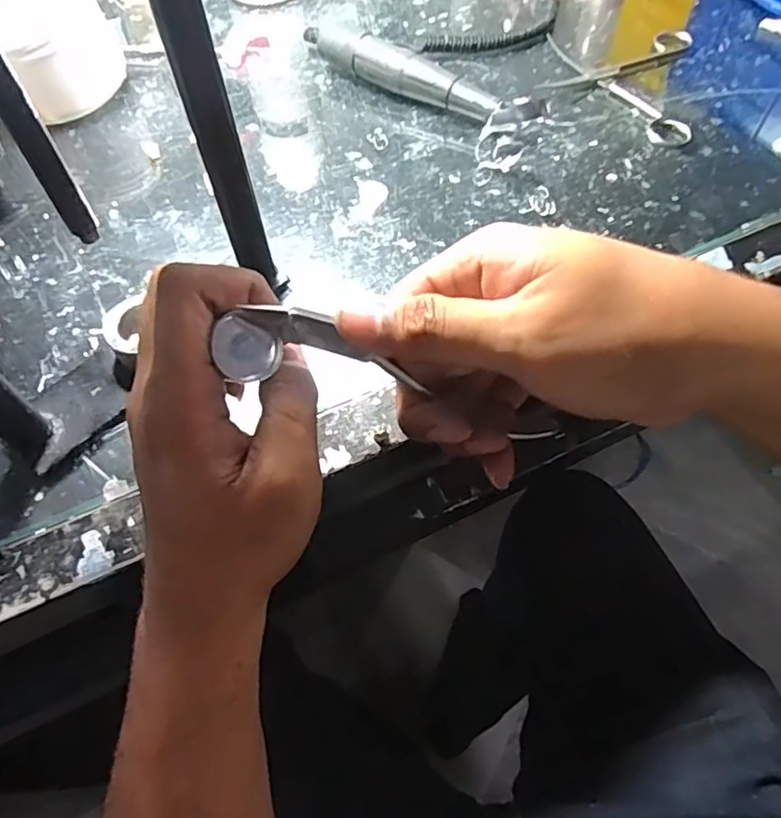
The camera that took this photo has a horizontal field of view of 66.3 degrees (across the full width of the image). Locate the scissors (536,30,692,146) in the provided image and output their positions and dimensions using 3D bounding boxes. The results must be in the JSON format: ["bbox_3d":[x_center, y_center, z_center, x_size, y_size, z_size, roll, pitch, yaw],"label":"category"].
[{"bbox_3d":[0.158,-0.235,0.424,0.104,0.007,0.125,13,61,8],"label":"scissors"}]

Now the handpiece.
[{"bbox_3d":[0.004,-0.232,0.416,0.159,0.028,0.021,29,64,16],"label":"handpiece"}]

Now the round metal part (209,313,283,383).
[{"bbox_3d":[-0.052,-0.020,0.210,0.020,0.008,0.020,26,83,-26],"label":"round metal part"}]

